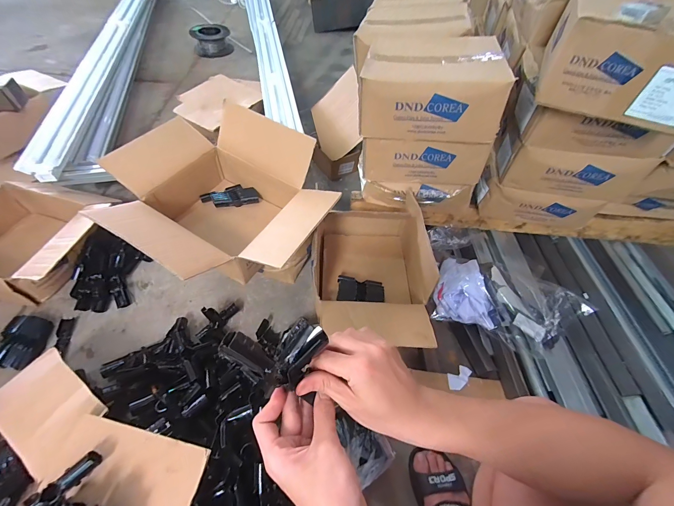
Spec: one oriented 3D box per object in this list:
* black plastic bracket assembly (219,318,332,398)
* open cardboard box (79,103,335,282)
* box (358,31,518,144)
[{"bbox_3d":[-0.060,0.111,0.322,0.099,0.046,0.055,-9,54,-11],"label":"black plastic bracket assembly"},{"bbox_3d":[-0.294,-0.103,0.807,0.508,0.296,0.457,30,57,17],"label":"open cardboard box"},{"bbox_3d":[0.224,-0.416,0.732,0.300,0.155,0.278,10,53,3],"label":"box"}]

